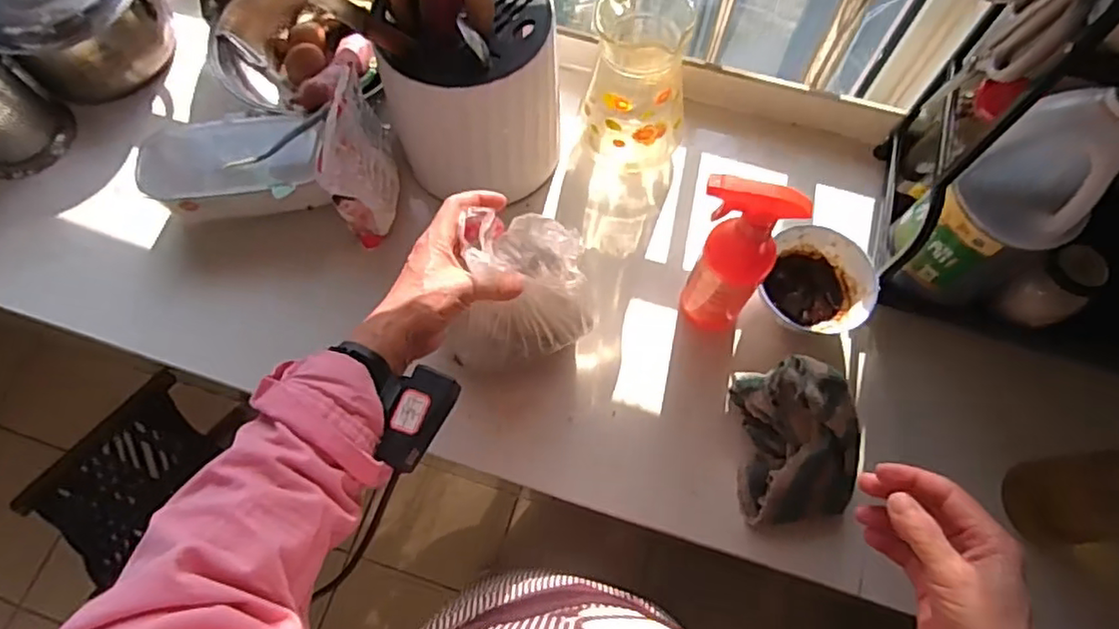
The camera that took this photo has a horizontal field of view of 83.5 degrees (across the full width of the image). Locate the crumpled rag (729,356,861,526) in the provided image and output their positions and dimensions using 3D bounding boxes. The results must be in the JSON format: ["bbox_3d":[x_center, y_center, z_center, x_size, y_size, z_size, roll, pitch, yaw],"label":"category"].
[{"bbox_3d":[0.236,0.125,0.620,0.101,0.095,0.144,-2,69,-1],"label":"crumpled rag"}]

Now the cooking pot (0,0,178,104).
[{"bbox_3d":[-0.604,-0.370,0.781,0.155,0.121,0.185,33,72,12],"label":"cooking pot"}]

